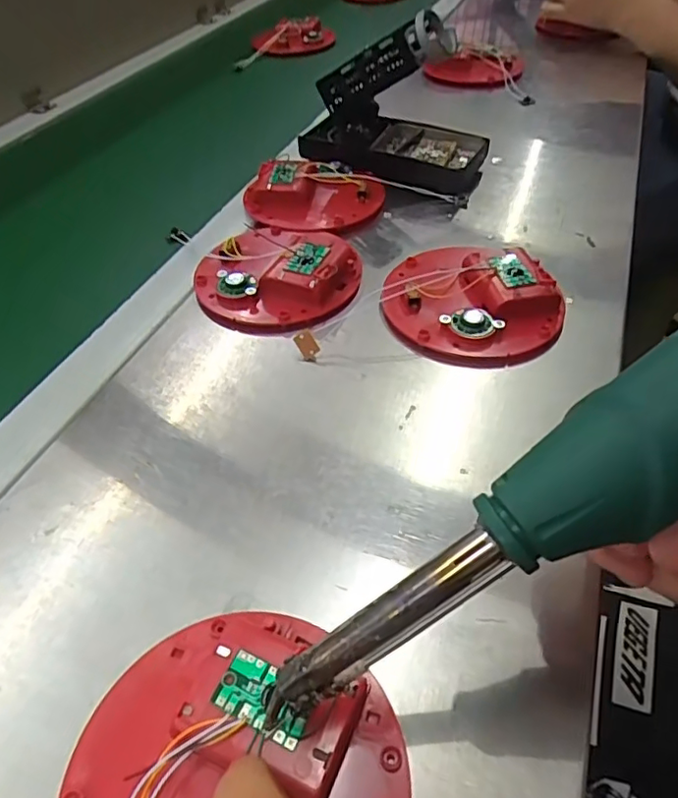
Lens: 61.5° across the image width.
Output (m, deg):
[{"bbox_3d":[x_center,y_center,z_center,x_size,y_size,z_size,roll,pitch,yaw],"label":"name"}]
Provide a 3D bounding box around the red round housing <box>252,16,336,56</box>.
[{"bbox_3d":[-0.069,-0.552,0.864,0.122,0.030,0.105,-7,46,-2],"label":"red round housing"}]

